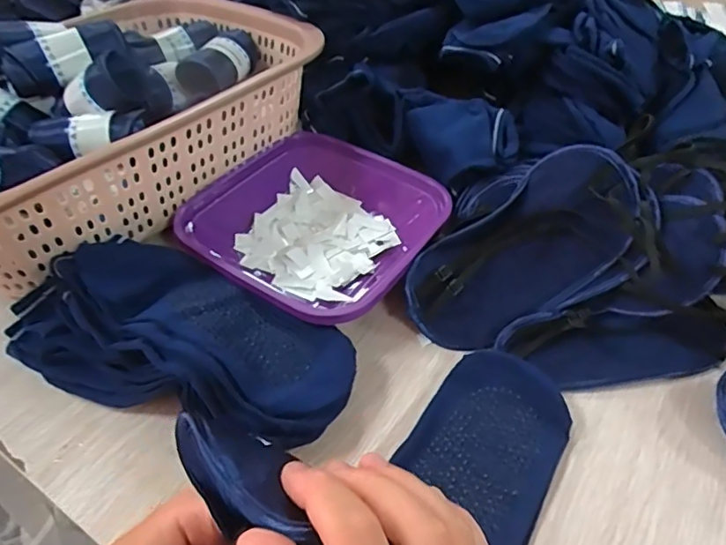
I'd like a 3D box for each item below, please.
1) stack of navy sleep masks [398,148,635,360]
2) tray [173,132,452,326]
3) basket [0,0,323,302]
[{"bbox_3d":[0.116,-0.011,0.399,0.181,0.058,0.082,-38,50,7],"label":"stack of navy sleep masks"},{"bbox_3d":[-0.039,-0.040,0.463,0.193,0.046,0.182,28,51,24],"label":"tray"},{"bbox_3d":[-0.252,-0.167,0.505,0.313,0.098,0.396,30,52,25],"label":"basket"}]

